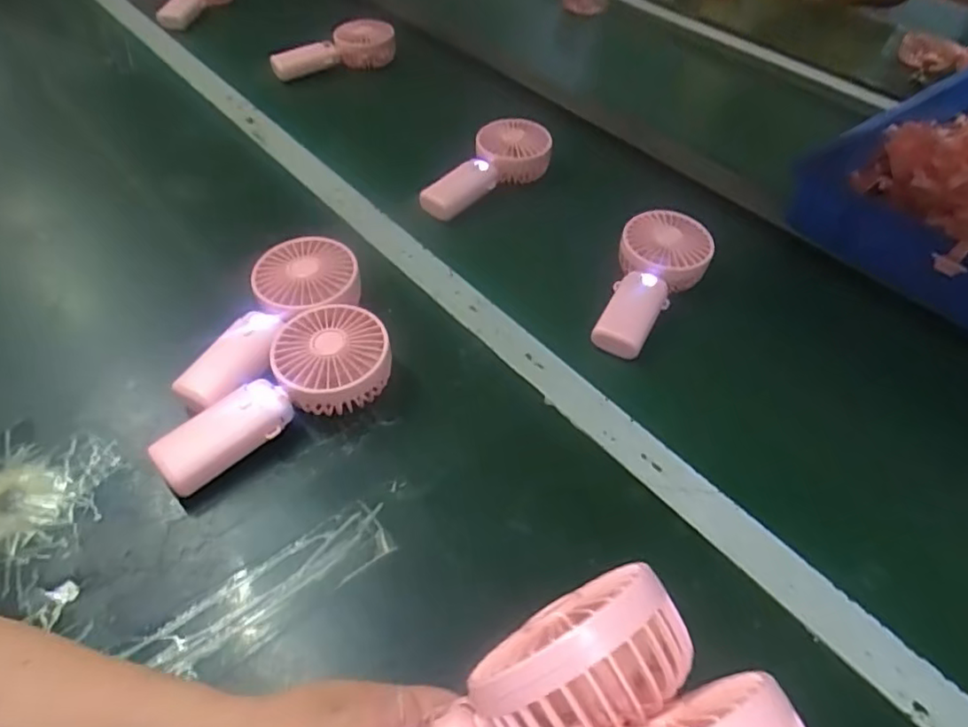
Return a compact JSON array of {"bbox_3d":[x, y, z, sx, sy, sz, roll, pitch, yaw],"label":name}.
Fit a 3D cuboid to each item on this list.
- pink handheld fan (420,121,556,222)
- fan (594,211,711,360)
[{"bbox_3d":[-0.001,-0.228,0.706,0.174,0.070,0.082,-36,56,-8],"label":"pink handheld fan"},{"bbox_3d":[0.157,-0.080,0.572,0.081,0.039,0.175,22,52,18],"label":"fan"}]

